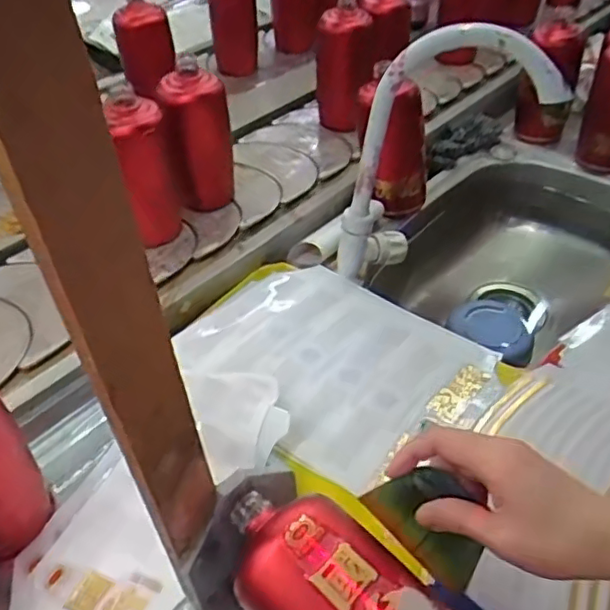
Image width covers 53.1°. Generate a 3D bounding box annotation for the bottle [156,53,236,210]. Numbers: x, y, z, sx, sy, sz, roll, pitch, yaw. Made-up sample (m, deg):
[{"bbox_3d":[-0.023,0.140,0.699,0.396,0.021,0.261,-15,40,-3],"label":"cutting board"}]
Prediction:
[{"bbox_3d":[-0.133,-0.208,0.770,0.079,0.172,0.065,-2,44,0],"label":"bottle"}]

